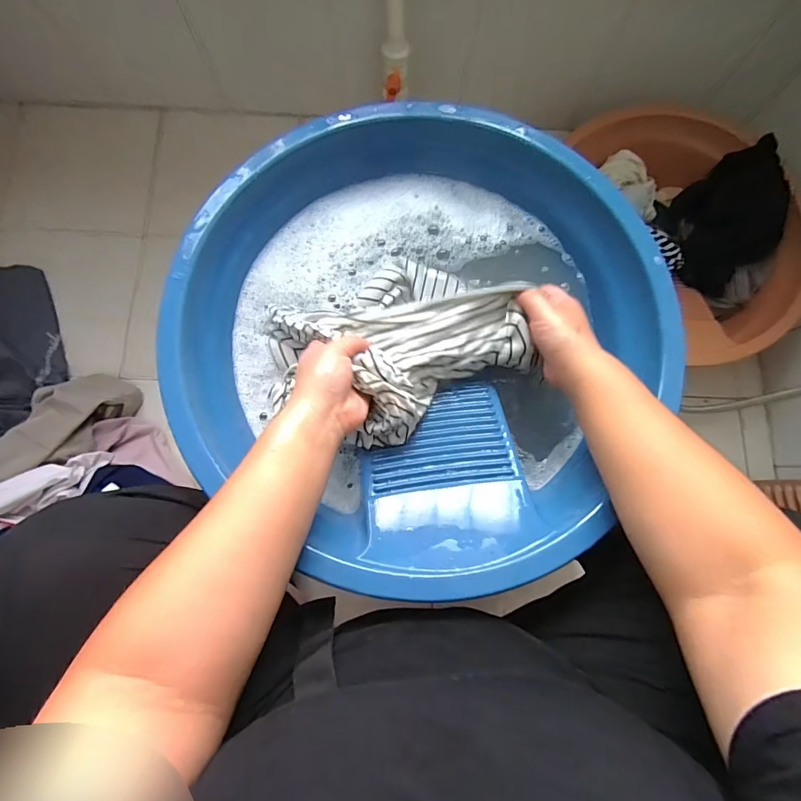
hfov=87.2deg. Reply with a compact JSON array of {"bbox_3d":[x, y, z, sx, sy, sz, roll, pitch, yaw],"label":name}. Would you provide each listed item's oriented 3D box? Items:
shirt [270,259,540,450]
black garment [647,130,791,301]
[{"bbox_3d":[-0.007,-0.060,0.429,0.264,0.093,0.181,-23,82,-5],"label":"shirt"},{"bbox_3d":[0.615,-0.334,0.786,0.203,0.107,0.225,-23,82,-5],"label":"black garment"}]

